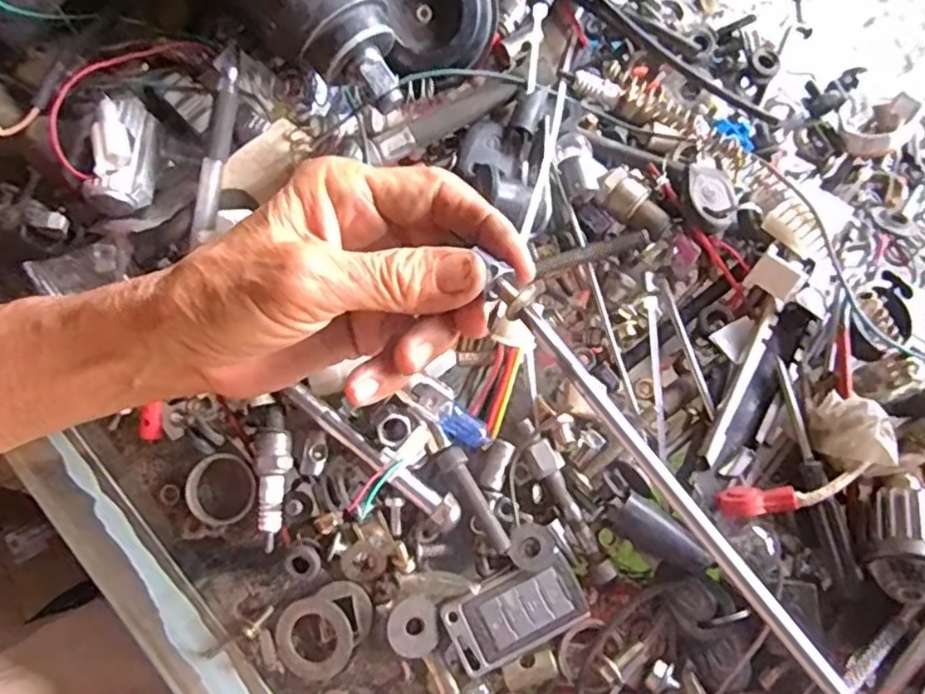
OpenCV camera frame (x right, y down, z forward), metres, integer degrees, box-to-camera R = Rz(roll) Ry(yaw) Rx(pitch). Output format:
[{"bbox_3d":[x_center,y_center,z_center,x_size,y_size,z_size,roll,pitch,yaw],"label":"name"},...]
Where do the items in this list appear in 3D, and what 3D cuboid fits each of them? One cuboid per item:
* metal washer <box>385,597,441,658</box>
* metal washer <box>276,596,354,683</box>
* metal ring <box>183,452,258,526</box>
[{"bbox_3d":[-0.020,0.117,0.276,0.021,0.004,0.023,3,75,-11],"label":"metal washer"},{"bbox_3d":[-0.063,0.124,0.281,0.032,0.006,0.033,0,78,0],"label":"metal washer"},{"bbox_3d":[-0.104,0.062,0.290,0.031,0.012,0.031,0,78,0],"label":"metal ring"}]

